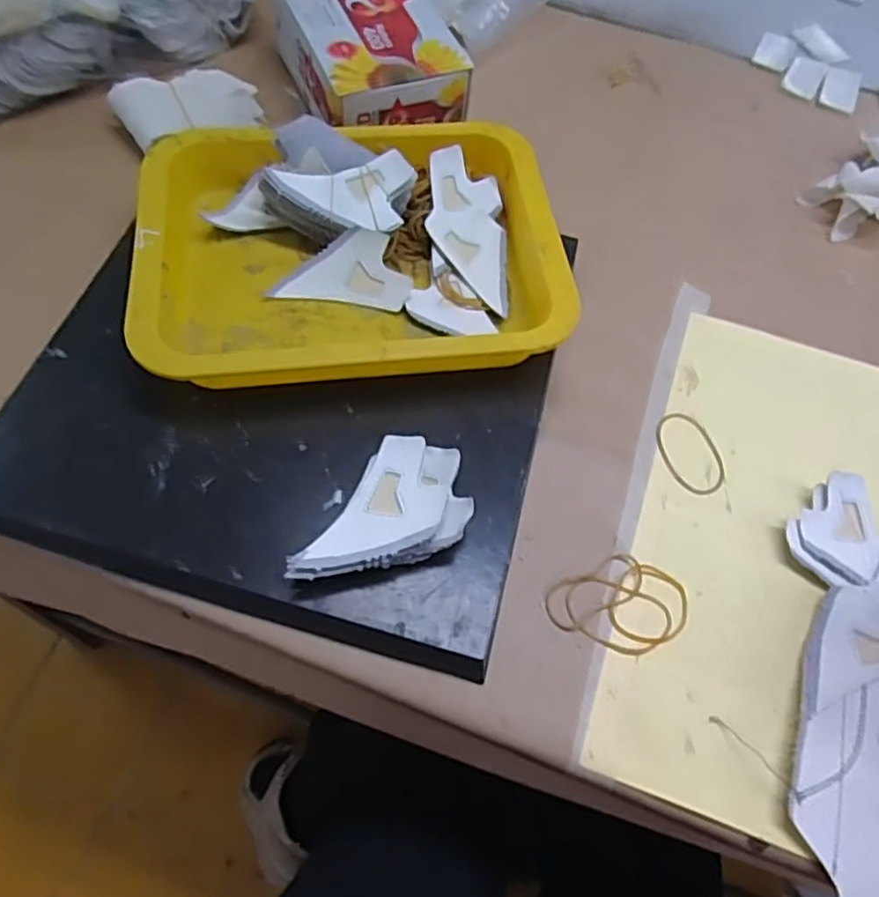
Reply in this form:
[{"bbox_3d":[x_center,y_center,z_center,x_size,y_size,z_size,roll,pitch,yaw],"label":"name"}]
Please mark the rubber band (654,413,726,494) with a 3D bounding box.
[{"bbox_3d":[0.158,0.002,0.429,0.037,0.004,0.059,-13,63,-9],"label":"rubber band"}]

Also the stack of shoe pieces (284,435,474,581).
[{"bbox_3d":[-0.032,0.032,0.358,0.092,0.025,0.063,-10,63,-9],"label":"stack of shoe pieces"}]

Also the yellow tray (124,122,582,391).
[{"bbox_3d":[-0.054,-0.127,0.430,0.257,0.042,0.200,-5,62,-5],"label":"yellow tray"}]

